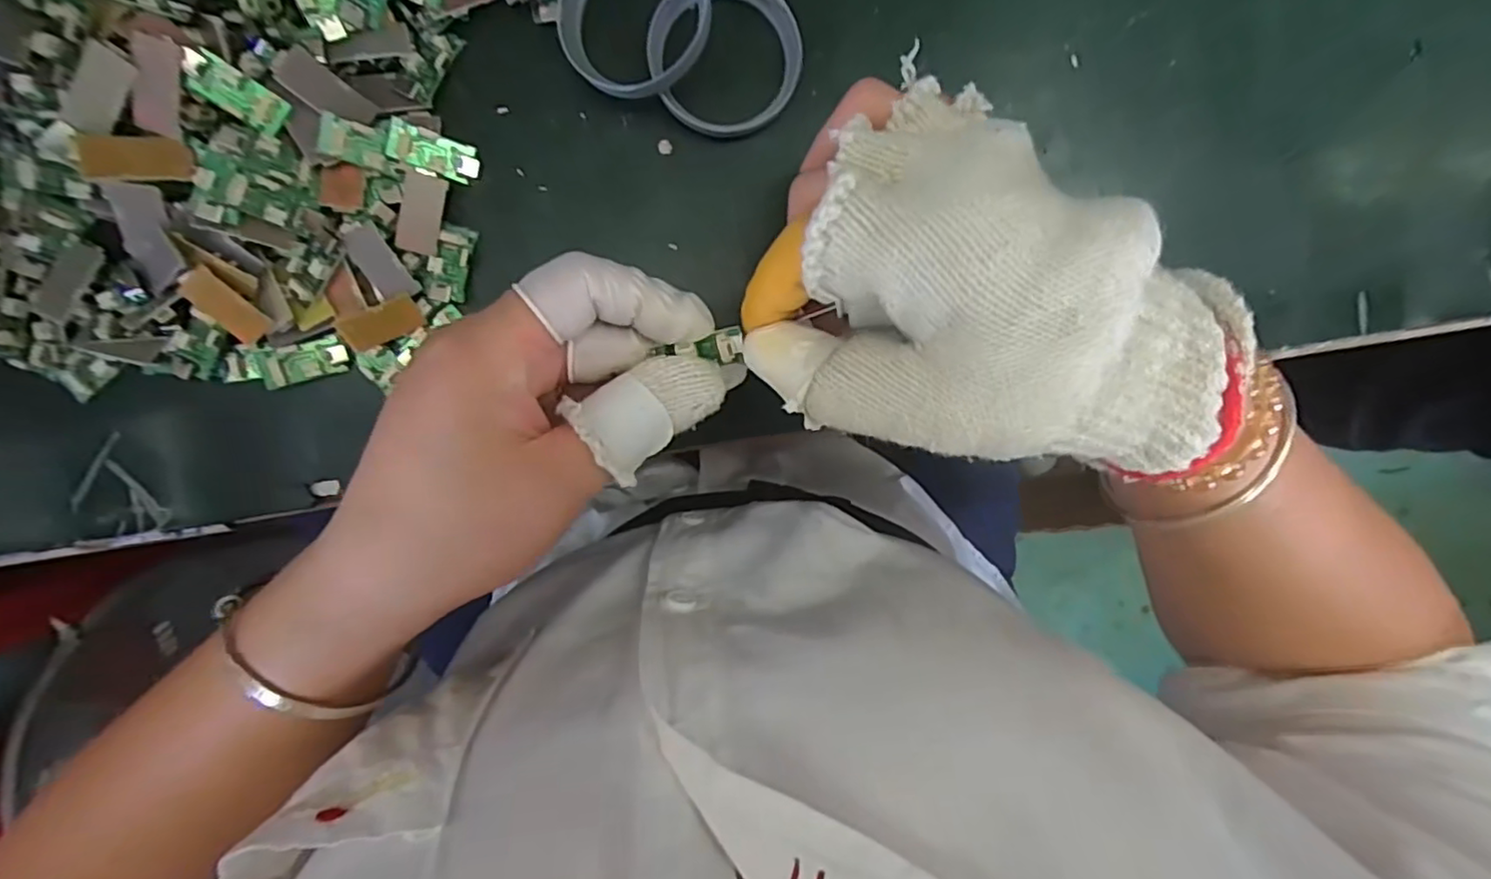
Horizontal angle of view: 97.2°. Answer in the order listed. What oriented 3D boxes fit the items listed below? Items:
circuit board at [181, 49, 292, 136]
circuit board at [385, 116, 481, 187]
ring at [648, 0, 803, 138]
[{"bbox_3d":[-0.178,-0.121,0.230,0.030,0.005,0.014,33,94,-34],"label":"circuit board"},{"bbox_3d":[-0.122,-0.111,0.257,0.033,0.004,0.016,16,95,-24],"label":"circuit board"},{"bbox_3d":[-0.008,-0.152,0.262,0.057,0.014,0.058,0,96,-4],"label":"ring"}]

